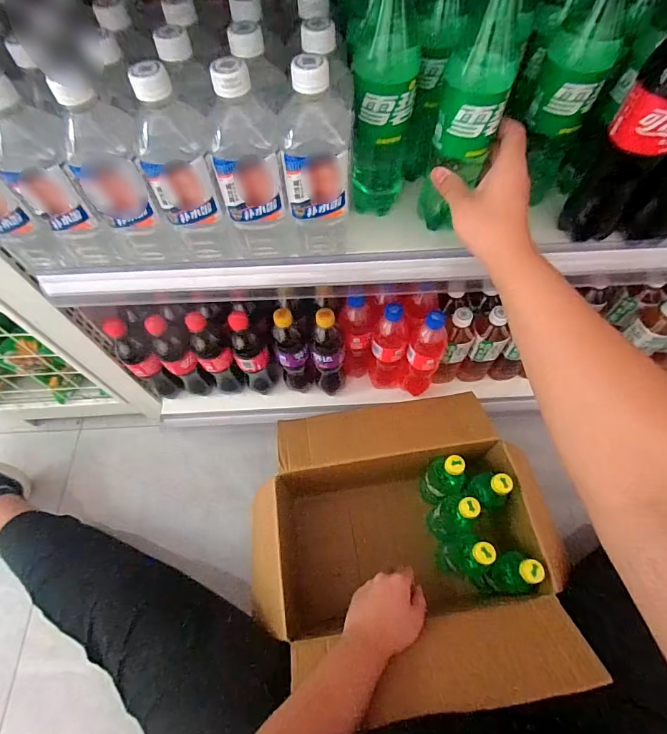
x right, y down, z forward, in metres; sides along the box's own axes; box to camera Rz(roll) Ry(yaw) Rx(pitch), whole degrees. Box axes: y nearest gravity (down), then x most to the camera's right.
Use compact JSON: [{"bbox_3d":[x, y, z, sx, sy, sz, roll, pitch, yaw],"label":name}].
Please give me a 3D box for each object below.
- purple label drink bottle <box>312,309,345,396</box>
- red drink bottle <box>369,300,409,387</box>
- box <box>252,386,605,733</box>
[{"bbox_3d":[-0.008,-0.017,0.725,0.054,0.226,0.050,-7,63,-2],"label":"purple label drink bottle"},{"bbox_3d":[0.104,-0.031,0.716,0.068,0.216,0.055,10,64,7],"label":"red drink bottle"},{"bbox_3d":[0.099,0.277,0.694,0.451,0.320,0.409,-6,63,-1],"label":"box"}]

